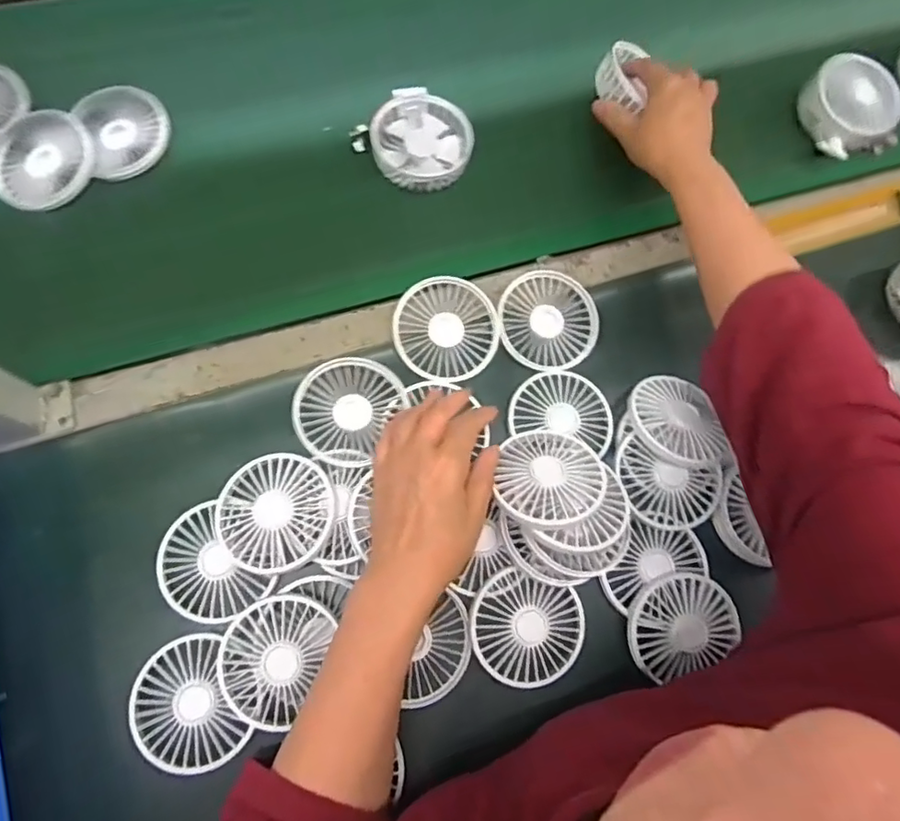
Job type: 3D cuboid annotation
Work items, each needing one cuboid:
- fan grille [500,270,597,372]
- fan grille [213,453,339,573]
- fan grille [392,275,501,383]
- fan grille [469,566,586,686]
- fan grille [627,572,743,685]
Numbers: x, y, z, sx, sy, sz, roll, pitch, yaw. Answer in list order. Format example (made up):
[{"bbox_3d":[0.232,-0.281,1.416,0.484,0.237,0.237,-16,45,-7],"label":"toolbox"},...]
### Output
[{"bbox_3d":[0.086,-0.080,0.502,0.087,0.012,0.085,1,73,-5],"label":"fan grille"},{"bbox_3d":[-0.131,0.076,0.433,0.088,0.017,0.084,-1,74,-6],"label":"fan grille"},{"bbox_3d":[-0.003,-0.070,0.496,0.087,0.023,0.085,1,73,-5],"label":"fan grille"},{"bbox_3d":[0.058,0.165,0.434,0.084,0.015,0.075,21,73,1],"label":"fan grille"},{"bbox_3d":[0.180,0.165,0.450,0.087,0.015,0.070,-19,76,-10],"label":"fan grille"}]

